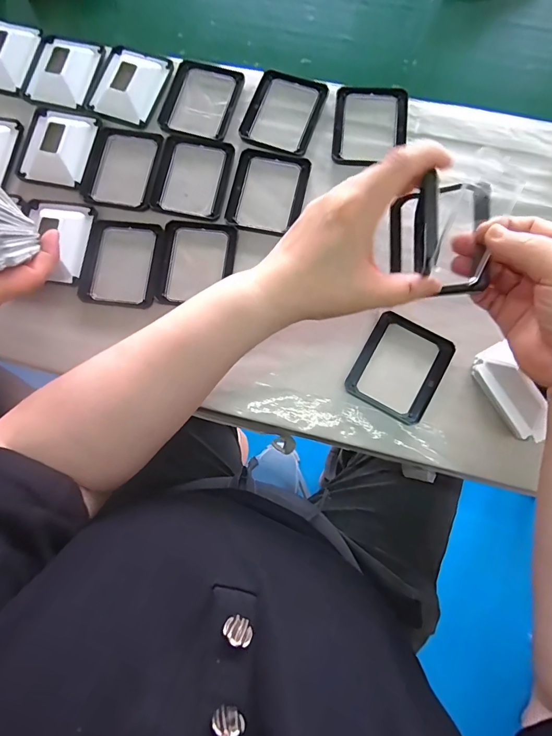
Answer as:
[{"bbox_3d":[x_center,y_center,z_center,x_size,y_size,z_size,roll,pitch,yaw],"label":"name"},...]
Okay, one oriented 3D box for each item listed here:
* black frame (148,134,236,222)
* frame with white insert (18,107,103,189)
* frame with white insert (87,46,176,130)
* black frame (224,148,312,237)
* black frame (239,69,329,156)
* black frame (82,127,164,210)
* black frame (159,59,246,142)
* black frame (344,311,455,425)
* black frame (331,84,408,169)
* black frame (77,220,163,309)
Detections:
[{"bbox_3d":[-0.079,-0.182,0.368,0.069,0.005,0.082,11,79,4],"label":"black frame"},{"bbox_3d":[-0.214,-0.217,0.376,0.070,0.013,0.078,14,79,5],"label":"frame with white insert"},{"bbox_3d":[-0.145,-0.287,0.389,0.072,0.013,0.081,22,80,6],"label":"frame with white insert"},{"bbox_3d":[-0.007,-0.166,0.364,0.068,0.005,0.085,13,79,5],"label":"black frame"},{"bbox_3d":[0.009,-0.254,0.381,0.068,0.009,0.088,21,80,6],"label":"black frame"},{"bbox_3d":[-0.146,-0.193,0.373,0.065,0.011,0.085,11,79,4],"label":"black frame"},{"bbox_3d":[-0.073,-0.268,0.386,0.070,0.010,0.086,18,79,6],"label":"black frame"},{"bbox_3d":[0.106,-0.001,0.332,0.070,0.010,0.080,28,81,7],"label":"black frame"},{"bbox_3d":[0.091,-0.233,0.373,0.069,0.010,0.084,5,79,3],"label":"black frame"},{"bbox_3d":[-0.141,-0.097,0.359,0.069,0.010,0.082,7,79,4],"label":"black frame"}]

